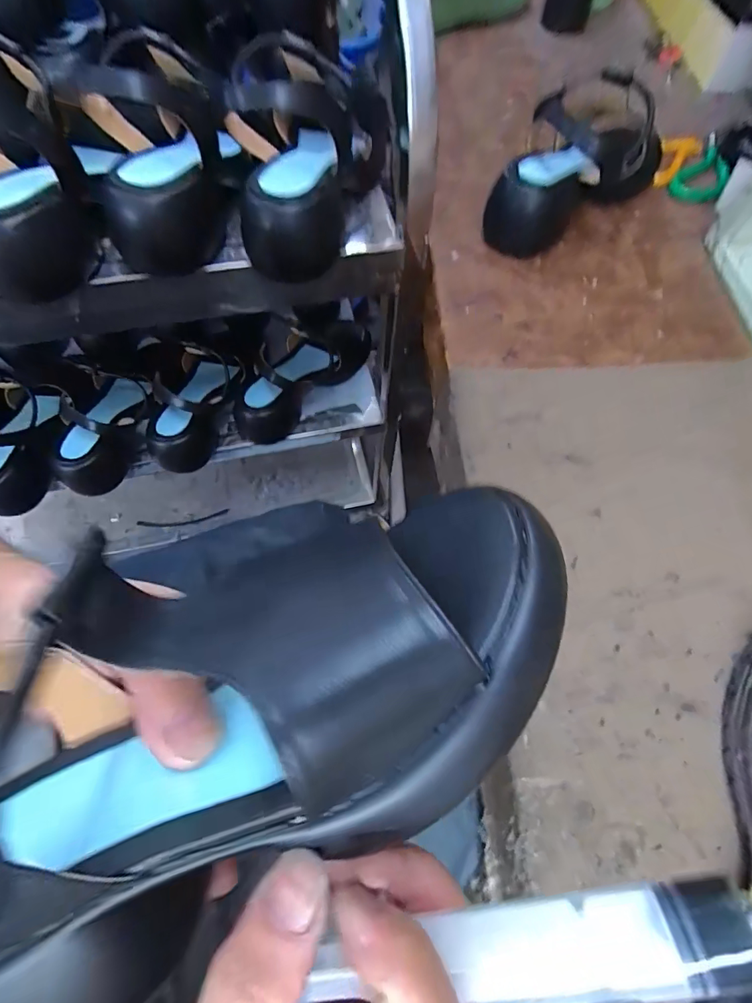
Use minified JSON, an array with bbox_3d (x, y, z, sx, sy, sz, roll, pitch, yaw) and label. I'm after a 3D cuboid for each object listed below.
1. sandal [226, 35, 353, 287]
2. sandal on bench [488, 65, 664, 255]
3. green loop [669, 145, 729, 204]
[{"bbox_3d":[-0.069,-0.292,0.381,0.096,0.122,0.173,12,65,3],"label":"sandal"},{"bbox_3d":[0.208,-0.349,0.461,0.226,0.110,0.085,-41,73,-19],"label":"sandal on bench"},{"bbox_3d":[0.384,-0.383,0.533,0.052,0.013,0.105,33,68,12],"label":"green loop"}]

